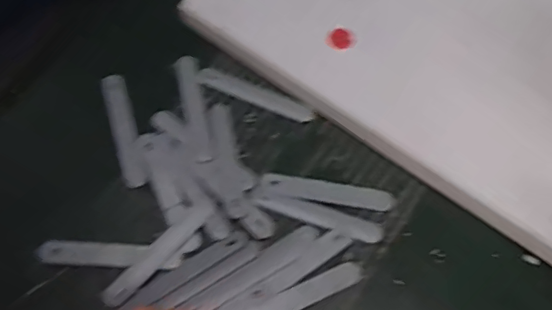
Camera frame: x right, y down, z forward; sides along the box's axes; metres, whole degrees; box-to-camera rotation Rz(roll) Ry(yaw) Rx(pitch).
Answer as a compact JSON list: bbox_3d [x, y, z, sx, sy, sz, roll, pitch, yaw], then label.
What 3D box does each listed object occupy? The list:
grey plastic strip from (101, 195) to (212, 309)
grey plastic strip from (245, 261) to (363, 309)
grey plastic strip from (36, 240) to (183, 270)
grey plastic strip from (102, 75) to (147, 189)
[{"bbox_3d":[-0.081,0.067,0.391,0.017,0.004,0.095,38,72,16],"label":"grey plastic strip"},{"bbox_3d":[0.013,0.097,0.375,0.097,0.004,0.016,-23,77,-11],"label":"grey plastic strip"},{"bbox_3d":[-0.116,0.070,0.393,0.098,0.008,0.016,2,66,2],"label":"grey plastic strip"},{"bbox_3d":[-0.117,-0.021,0.432,0.017,0.008,0.098,-16,67,-6],"label":"grey plastic strip"}]

